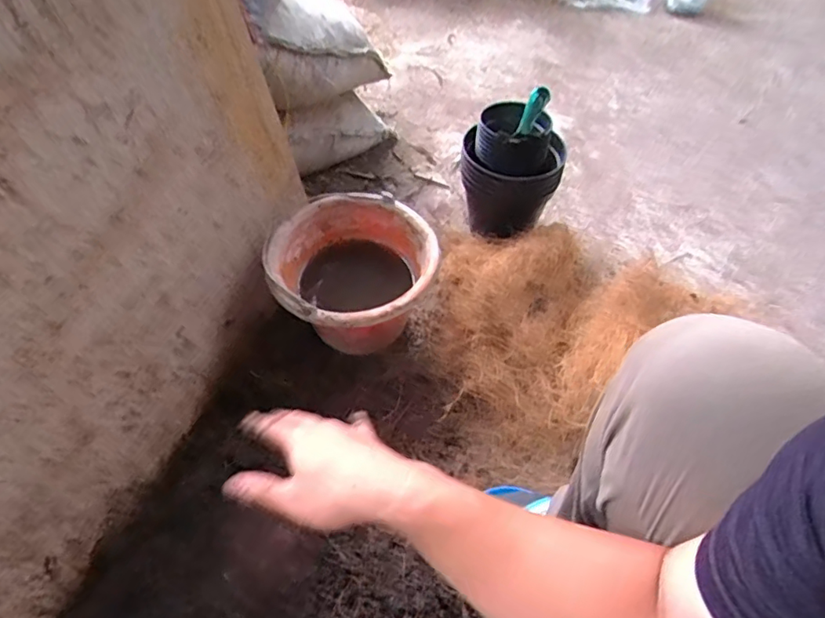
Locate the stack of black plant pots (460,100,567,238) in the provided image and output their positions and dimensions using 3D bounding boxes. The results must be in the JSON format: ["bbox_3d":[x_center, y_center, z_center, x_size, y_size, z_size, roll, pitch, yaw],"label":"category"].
[{"bbox_3d":[0.171,-0.237,0.999,0.161,0.212,0.196,13,52,6],"label":"stack of black plant pots"}]

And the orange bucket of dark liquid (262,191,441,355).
[{"bbox_3d":[-0.093,-0.039,0.871,0.241,0.162,0.238,2,52,-2],"label":"orange bucket of dark liquid"}]

